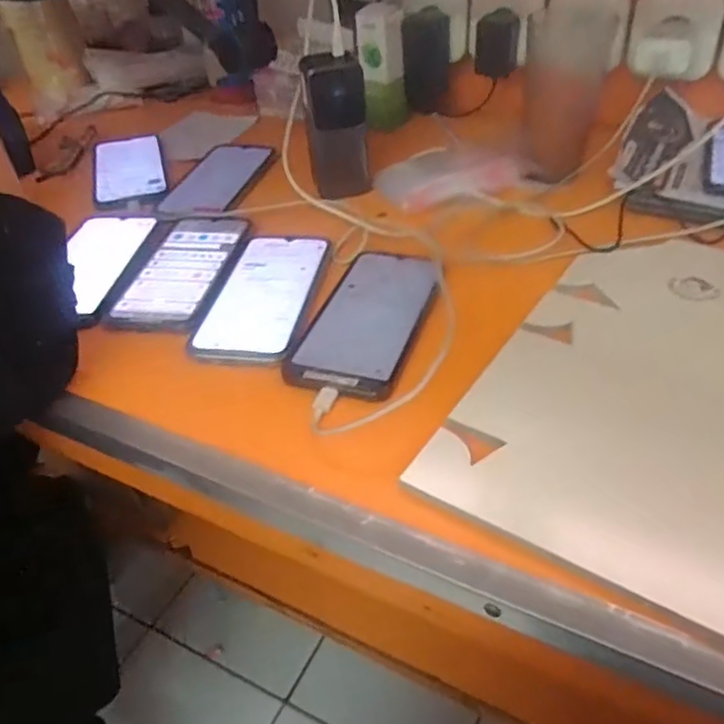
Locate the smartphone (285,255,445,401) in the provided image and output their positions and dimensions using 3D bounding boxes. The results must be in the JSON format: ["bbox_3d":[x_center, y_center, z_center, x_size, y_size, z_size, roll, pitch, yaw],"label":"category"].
[{"bbox_3d":[0.006,-0.039,0.493,0.085,0.007,0.175,10,43,17],"label":"smartphone"}]

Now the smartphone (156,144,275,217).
[{"bbox_3d":[-0.160,-0.205,0.710,0.091,0.008,0.171,6,42,12],"label":"smartphone"}]

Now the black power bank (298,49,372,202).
[{"bbox_3d":[-0.024,-0.235,0.642,0.059,0.132,0.025,-12,28,-8],"label":"black power bank"}]

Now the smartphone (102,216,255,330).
[{"bbox_3d":[-0.159,-0.083,0.568,0.085,0.005,0.181,1,41,6],"label":"smartphone"}]

